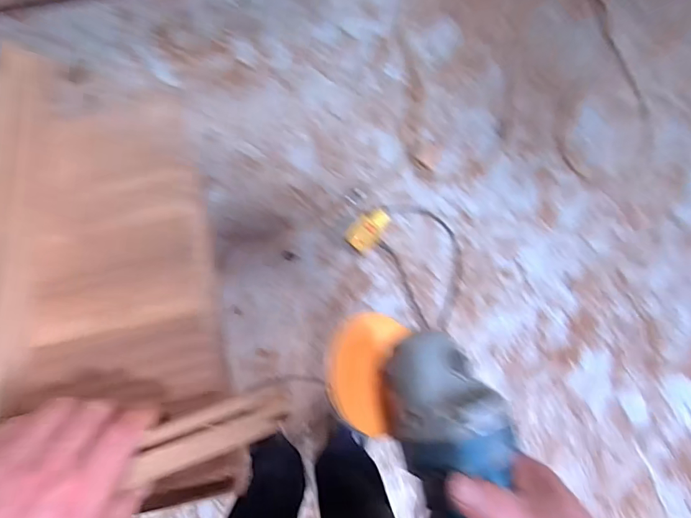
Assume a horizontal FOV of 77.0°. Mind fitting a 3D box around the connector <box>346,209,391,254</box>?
[{"bbox_3d":[0.062,-0.081,1.159,0.070,0.032,0.130,41,85,2],"label":"connector"}]

